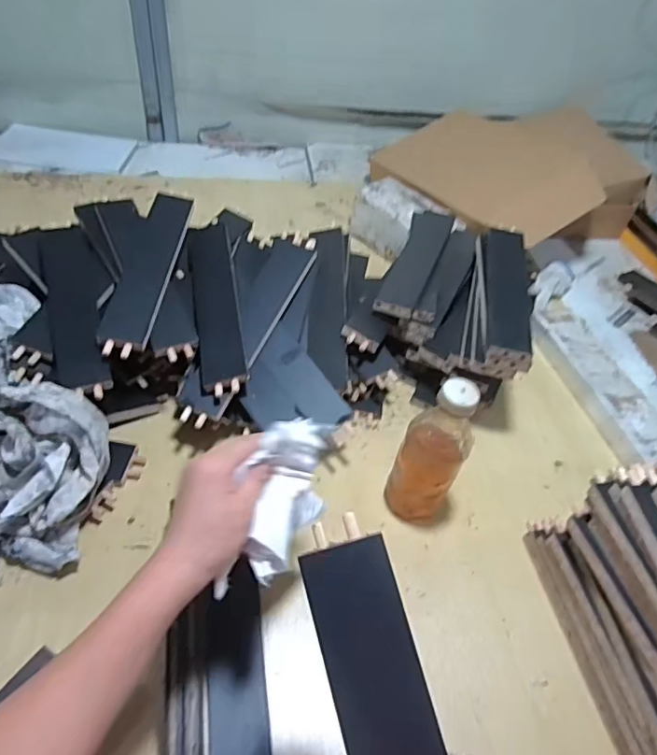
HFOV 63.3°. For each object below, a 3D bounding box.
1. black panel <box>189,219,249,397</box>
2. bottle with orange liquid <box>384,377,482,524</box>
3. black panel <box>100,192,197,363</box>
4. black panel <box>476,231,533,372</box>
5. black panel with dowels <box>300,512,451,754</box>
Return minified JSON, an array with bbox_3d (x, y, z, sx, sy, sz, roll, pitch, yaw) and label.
[{"bbox_3d":[-0.150,-0.107,0.717,0.059,0.019,0.304,-17,52,0],"label":"black panel"},{"bbox_3d":[0.115,0.091,0.601,0.069,0.205,0.059,27,51,18],"label":"bottle with orange liquid"},{"bbox_3d":[-0.236,-0.144,0.704,0.060,0.016,0.287,6,54,-2],"label":"black panel"},{"bbox_3d":[0.248,-0.122,0.752,0.066,0.031,0.283,11,48,4],"label":"black panel"},{"bbox_3d":[0.044,0.231,0.291,0.055,0.010,0.291,-16,74,2],"label":"black panel with dowels"}]

